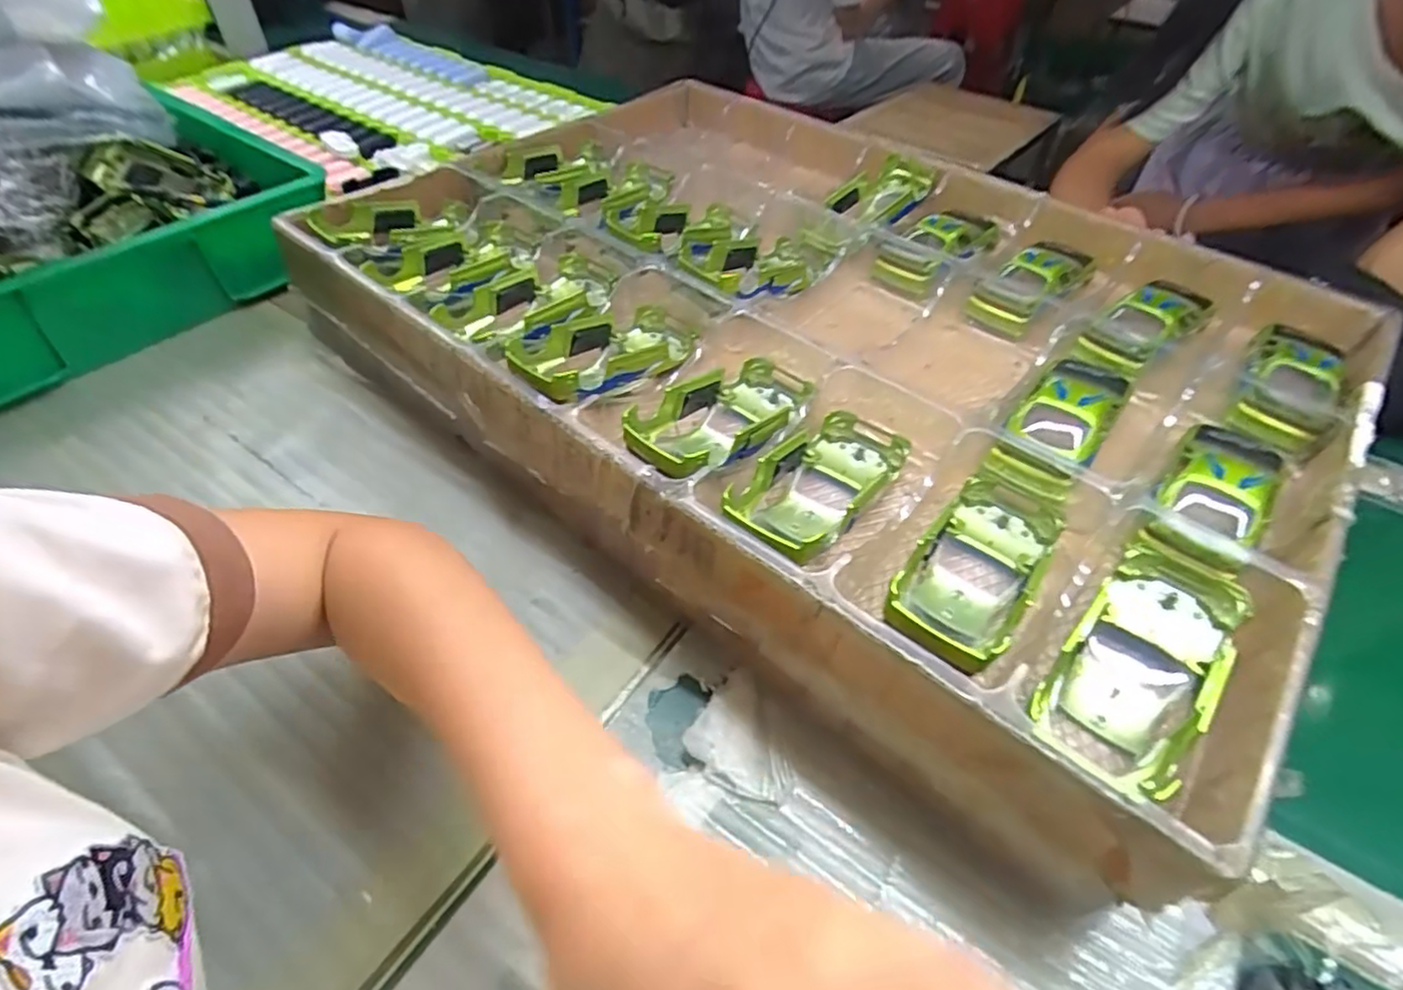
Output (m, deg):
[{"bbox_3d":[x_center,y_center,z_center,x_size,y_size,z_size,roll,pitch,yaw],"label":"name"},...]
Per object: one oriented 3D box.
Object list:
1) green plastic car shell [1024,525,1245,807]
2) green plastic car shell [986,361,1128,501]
[{"bbox_3d":[0.195,0.073,0.291,0.122,0.034,0.058,-34,58,-29],"label":"green plastic car shell"},{"bbox_3d":[0.213,-0.047,0.390,0.047,0.033,0.124,31,54,23],"label":"green plastic car shell"}]

